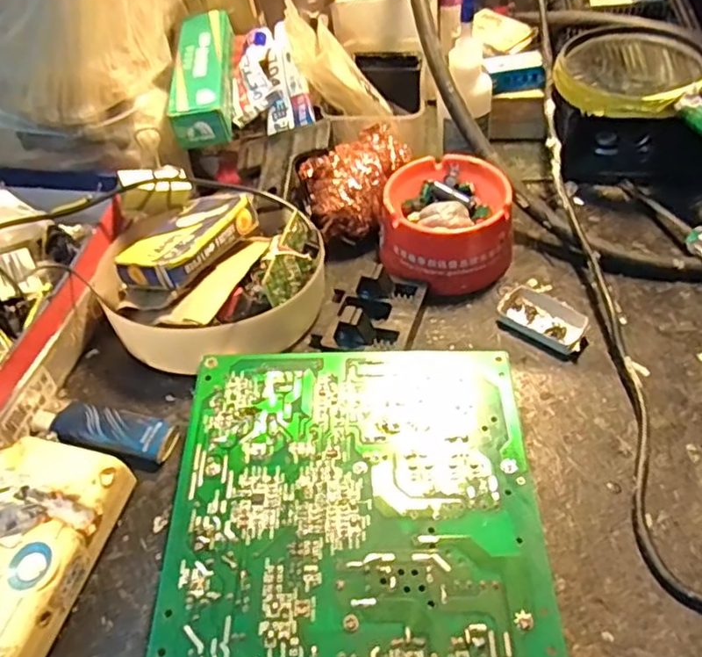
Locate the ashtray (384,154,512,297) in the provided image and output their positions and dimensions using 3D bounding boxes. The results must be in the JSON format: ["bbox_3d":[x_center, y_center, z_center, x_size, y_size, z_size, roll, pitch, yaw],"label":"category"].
[{"bbox_3d":[0.061,-0.069,0.403,0.078,0.041,0.084,1,51,6],"label":"ashtray"}]

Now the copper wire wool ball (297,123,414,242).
[{"bbox_3d":[0.007,-0.097,0.422,0.068,0.049,0.050,-24,52,-14],"label":"copper wire wool ball"}]

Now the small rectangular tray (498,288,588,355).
[{"bbox_3d":[0.112,-0.006,0.370,0.049,0.007,0.029,27,58,25],"label":"small rectangular tray"}]

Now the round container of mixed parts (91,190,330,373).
[{"bbox_3d":[-0.089,-0.038,0.384,0.135,0.050,0.124,-3,50,3],"label":"round container of mixed parts"}]

